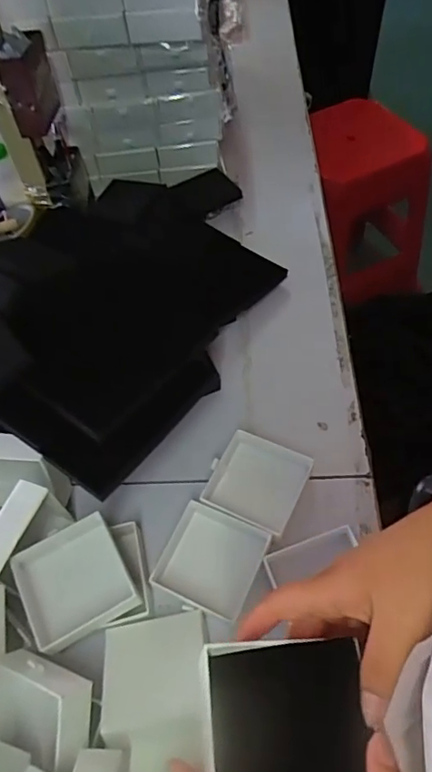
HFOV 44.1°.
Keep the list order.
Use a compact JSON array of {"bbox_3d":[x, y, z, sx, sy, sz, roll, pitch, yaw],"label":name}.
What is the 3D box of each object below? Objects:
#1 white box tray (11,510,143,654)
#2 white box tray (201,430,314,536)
[{"bbox_3d":[-0.127,0.173,0.479,0.091,0.016,0.097,-28,57,-13],"label":"white box tray"},{"bbox_3d":[0.041,0.099,0.552,0.086,0.025,0.091,23,60,19],"label":"white box tray"}]

